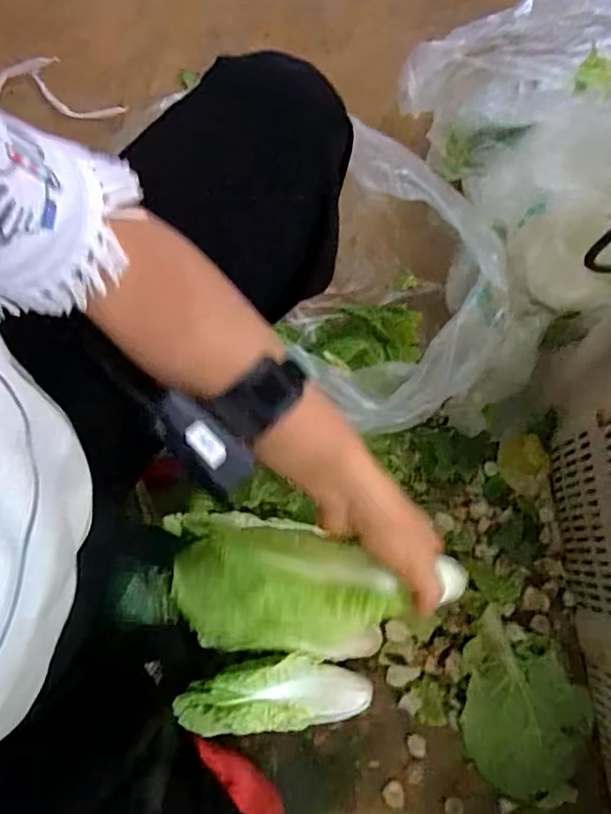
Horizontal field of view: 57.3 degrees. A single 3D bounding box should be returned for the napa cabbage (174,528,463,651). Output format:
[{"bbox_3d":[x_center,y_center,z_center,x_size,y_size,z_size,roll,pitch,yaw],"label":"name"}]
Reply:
[{"bbox_3d":[0.019,0.116,0.365,0.200,0.054,0.067,5,75,-17],"label":"napa cabbage"}]

